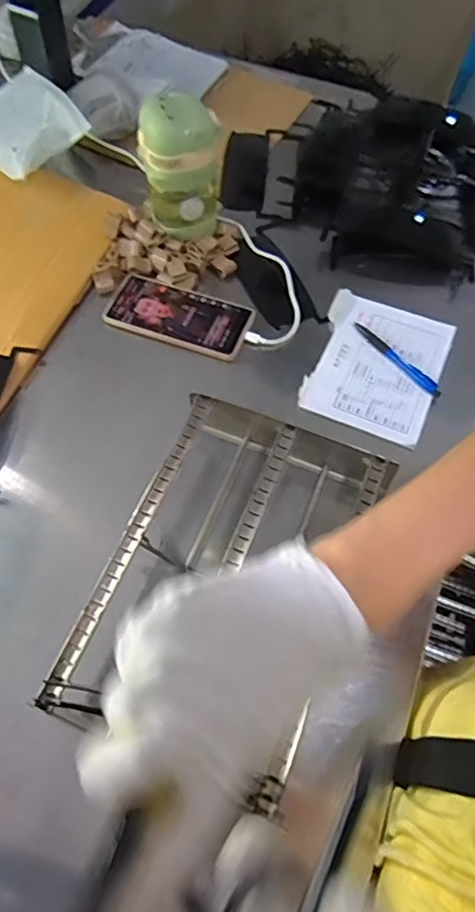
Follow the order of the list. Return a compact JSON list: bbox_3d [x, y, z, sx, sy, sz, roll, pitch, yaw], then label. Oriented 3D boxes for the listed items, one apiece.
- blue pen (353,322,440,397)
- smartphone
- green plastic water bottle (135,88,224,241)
[{"bbox_3d":[0.176,-0.109,0.656,0.013,0.005,0.125,-36,68,-19],"label":"blue pen"},{"bbox_3d":[-0.067,-0.162,0.683,0.163,0.013,0.079,21,63,9],"label":"smartphone"},{"bbox_3d":[-0.065,-0.325,0.680,0.089,0.142,0.073,3,61,-1],"label":"green plastic water bottle"}]

